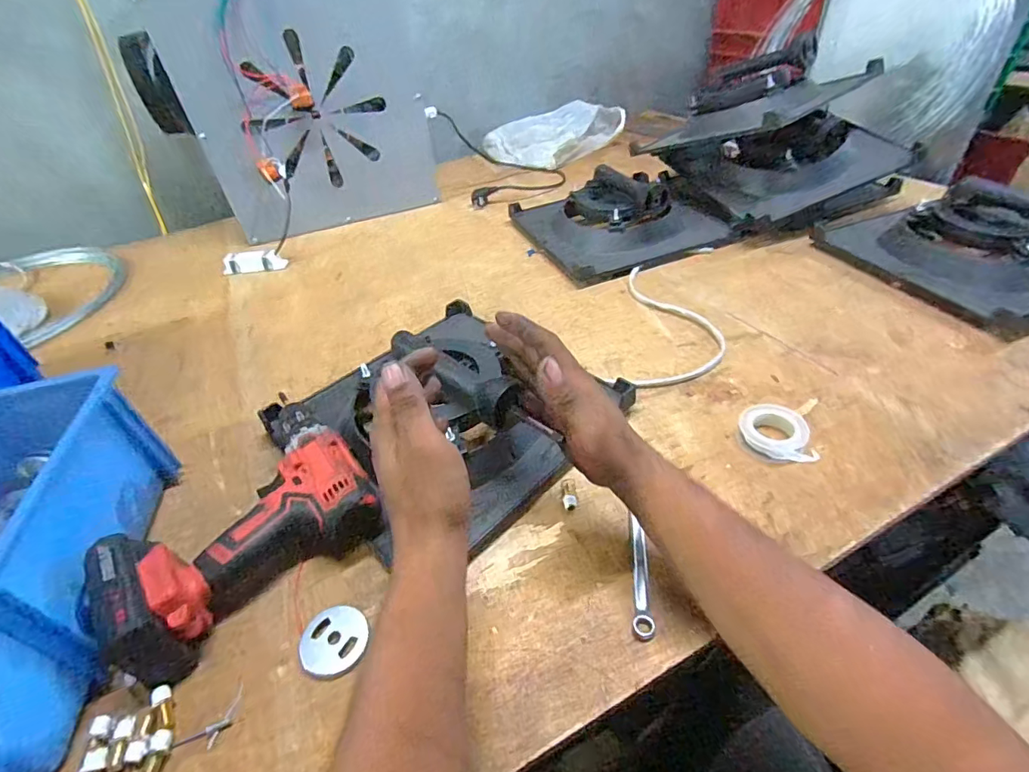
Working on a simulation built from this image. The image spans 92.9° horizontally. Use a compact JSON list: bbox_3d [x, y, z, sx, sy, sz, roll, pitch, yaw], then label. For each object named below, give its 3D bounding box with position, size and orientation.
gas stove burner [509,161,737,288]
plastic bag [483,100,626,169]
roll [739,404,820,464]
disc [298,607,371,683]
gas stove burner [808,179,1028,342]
[{"bbox_3d":[0.172,-0.314,0.846,0.282,0.090,0.295,-18,42,-12],"label":"gas stove burner"},{"bbox_3d":[0.100,-0.638,1.228,0.356,0.070,0.257,-30,46,-24],"label":"plastic bag"},{"bbox_3d":[0.257,0.046,0.482,0.062,0.021,0.060,-4,41,3],"label":"roll"},{"bbox_3d":[-0.139,0.195,0.374,0.048,0.008,0.051,-4,41,3],"label":"disc"},{"bbox_3d":[0.651,-0.216,0.670,0.303,0.087,0.309,-16,42,-11],"label":"gas stove burner"}]

